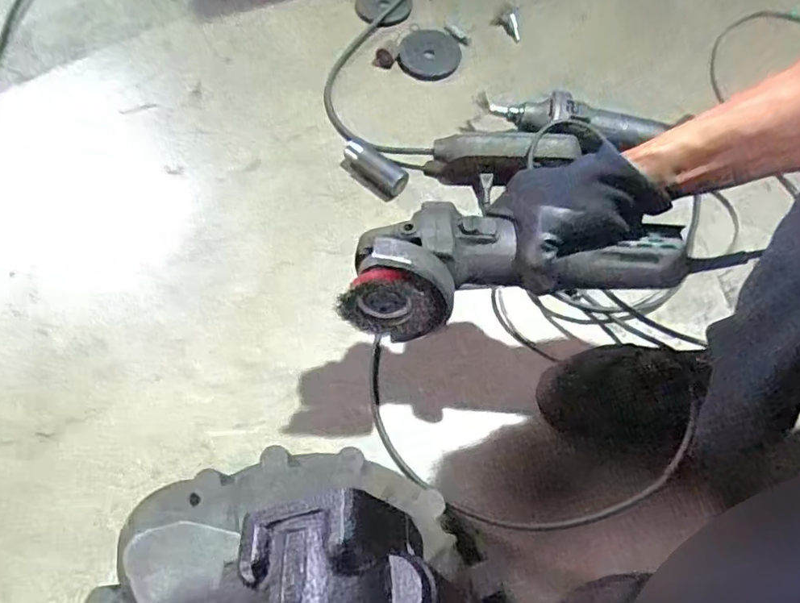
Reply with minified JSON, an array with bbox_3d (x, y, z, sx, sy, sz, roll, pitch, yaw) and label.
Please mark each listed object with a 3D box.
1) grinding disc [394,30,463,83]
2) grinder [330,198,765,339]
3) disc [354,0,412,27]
[{"bbox_3d":[0.044,-0.371,0.854,0.087,0.013,0.098,25,74,-6],"label":"grinding disc"},{"bbox_3d":[0.111,-0.041,0.464,0.316,0.085,0.088,-6,66,-3],"label":"grinder"},{"bbox_3d":[-0.024,-0.465,0.887,0.086,0.006,0.090,1,65,-1],"label":"disc"}]

